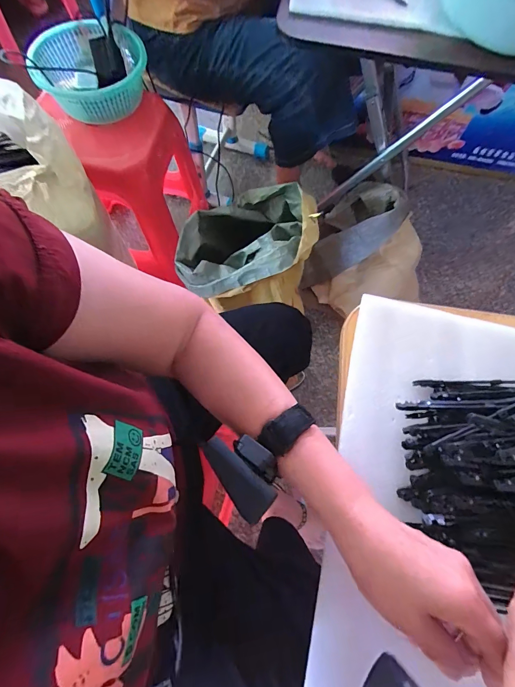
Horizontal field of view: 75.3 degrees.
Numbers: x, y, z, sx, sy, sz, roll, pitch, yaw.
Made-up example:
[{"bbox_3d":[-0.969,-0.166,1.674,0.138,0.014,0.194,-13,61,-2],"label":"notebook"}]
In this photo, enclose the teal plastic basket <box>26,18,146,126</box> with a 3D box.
[{"bbox_3d":[-0.359,-0.596,0.742,0.231,0.097,0.221,-7,71,-4],"label":"teal plastic basket"}]

